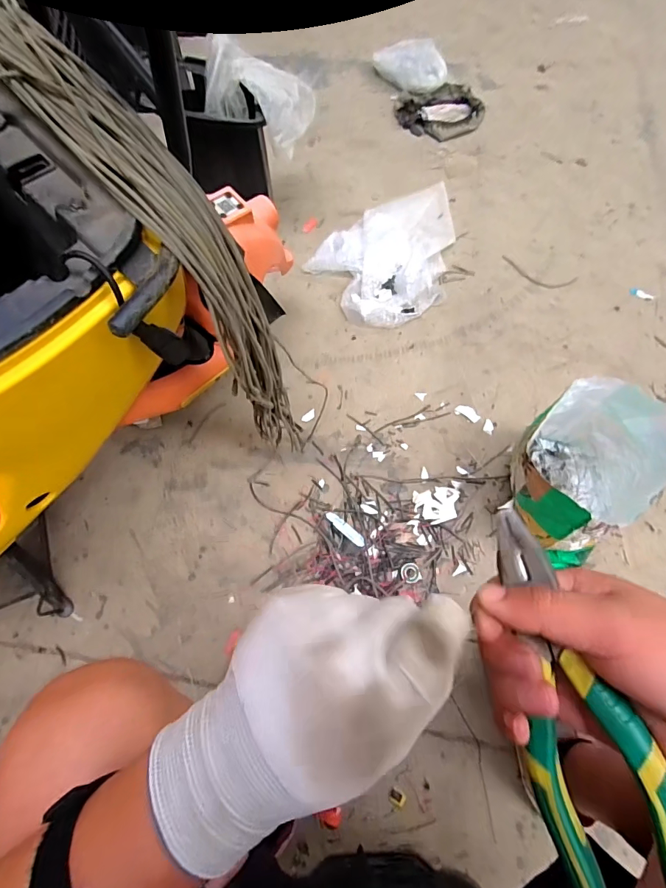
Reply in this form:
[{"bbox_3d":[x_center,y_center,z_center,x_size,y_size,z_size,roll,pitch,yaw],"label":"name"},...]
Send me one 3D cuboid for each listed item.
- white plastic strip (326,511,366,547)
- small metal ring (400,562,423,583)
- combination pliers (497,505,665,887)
[{"bbox_3d":[0.024,0.161,0.803,0.090,0.004,0.025,38,48,22],"label":"white plastic strip"},{"bbox_3d":[0.142,0.236,0.774,0.035,0.006,0.036,-1,63,2],"label":"small metal ring"},{"bbox_3d":[0.122,0.130,0.211,0.058,0.020,0.196,-19,73,27],"label":"combination pliers"}]

